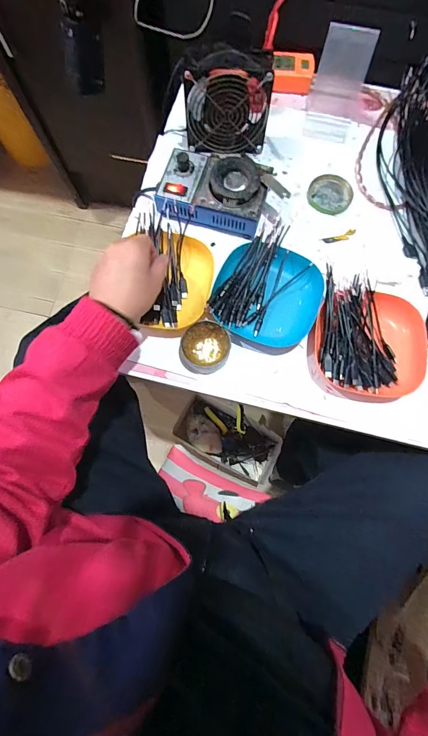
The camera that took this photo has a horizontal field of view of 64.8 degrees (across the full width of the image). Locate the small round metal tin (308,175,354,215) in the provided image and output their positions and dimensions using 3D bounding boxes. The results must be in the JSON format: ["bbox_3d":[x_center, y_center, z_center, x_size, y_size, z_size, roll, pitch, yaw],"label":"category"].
[{"bbox_3d":[0.178,-0.267,0.516,0.066,0.010,0.058,18,77,5],"label":"small round metal tin"}]

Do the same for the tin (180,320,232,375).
[{"bbox_3d":[-0.011,-0.026,0.439,0.061,0.024,0.070,13,77,4],"label":"tin"}]

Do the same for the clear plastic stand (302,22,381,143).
[{"bbox_3d":[0.191,-0.434,0.517,0.075,0.090,0.100,14,77,4],"label":"clear plastic stand"}]

